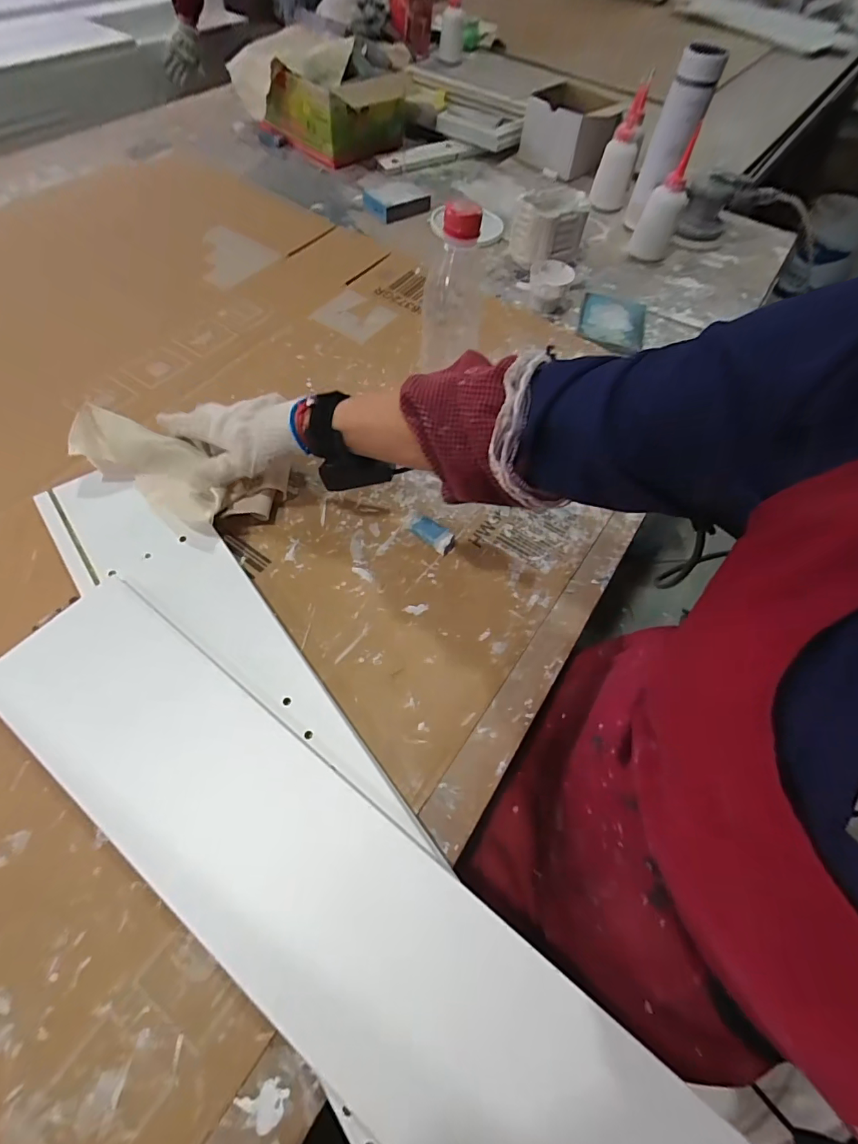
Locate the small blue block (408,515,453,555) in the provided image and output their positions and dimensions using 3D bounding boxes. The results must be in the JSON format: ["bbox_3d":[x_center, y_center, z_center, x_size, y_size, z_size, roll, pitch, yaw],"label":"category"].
[{"bbox_3d":[0.004,-0.040,0.488,0.047,0.019,0.022,38,63,17],"label":"small blue block"}]

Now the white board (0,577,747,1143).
[{"bbox_3d":[-0.084,0.194,0.311,0.540,0.018,0.118,34,62,16],"label":"white board"}]

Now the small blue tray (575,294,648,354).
[{"bbox_3d":[0.278,-0.383,0.725,0.096,0.014,0.135,15,59,4],"label":"small blue tray"}]

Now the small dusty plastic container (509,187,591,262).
[{"bbox_3d":[0.188,-0.542,0.755,0.101,0.076,0.107,2,58,-3],"label":"small dusty plastic container"}]

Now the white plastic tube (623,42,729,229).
[{"bbox_3d":[0.385,-0.679,0.771,0.058,0.223,0.055,31,61,14],"label":"white plastic tube"}]

